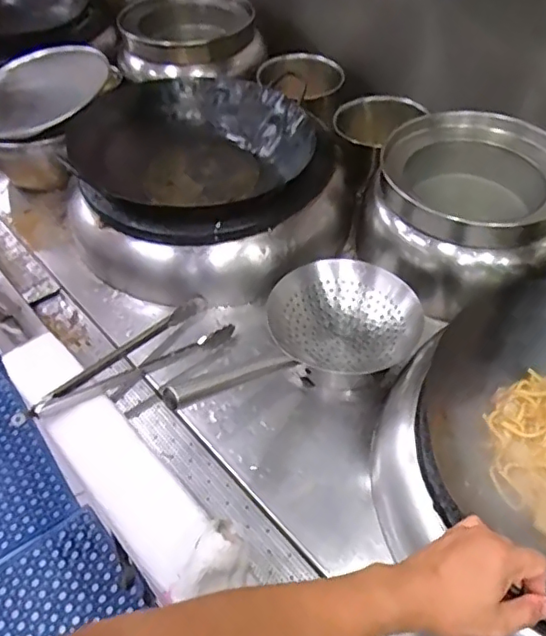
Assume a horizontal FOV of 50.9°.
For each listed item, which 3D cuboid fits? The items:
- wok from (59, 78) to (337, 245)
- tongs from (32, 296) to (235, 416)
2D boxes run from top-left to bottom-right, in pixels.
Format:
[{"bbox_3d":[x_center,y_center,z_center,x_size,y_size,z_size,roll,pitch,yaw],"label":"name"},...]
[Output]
[{"bbox_3d":[-0.145,-0.306,1.087,0.480,0.106,0.422,33,55,26],"label":"wok"},{"bbox_3d":[-0.209,0.077,0.885,0.100,0.058,0.332,35,56,27],"label":"tongs"}]

